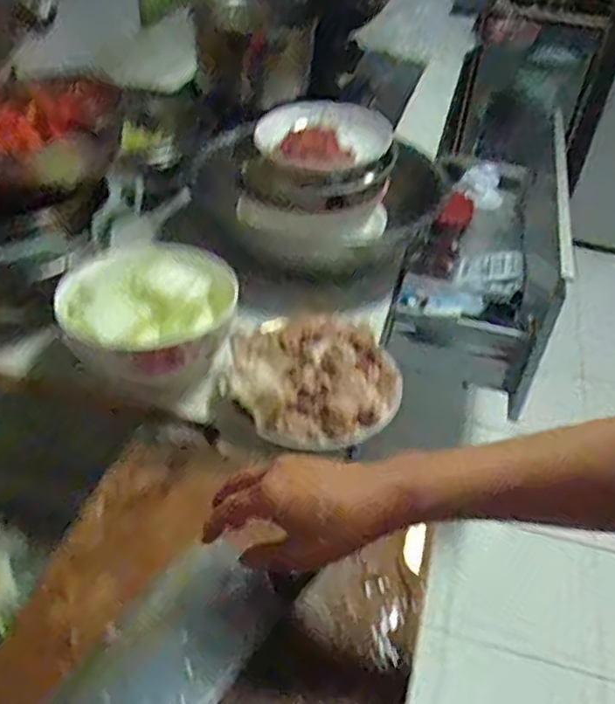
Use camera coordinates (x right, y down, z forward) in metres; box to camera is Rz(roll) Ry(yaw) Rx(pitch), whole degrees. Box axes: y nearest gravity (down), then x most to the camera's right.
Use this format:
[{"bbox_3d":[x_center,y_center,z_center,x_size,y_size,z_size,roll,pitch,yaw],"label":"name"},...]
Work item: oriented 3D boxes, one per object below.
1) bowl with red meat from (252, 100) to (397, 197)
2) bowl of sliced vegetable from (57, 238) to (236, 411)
[{"bbox_3d":[0.019,-0.280,0.882,0.181,0.055,0.174,3,40,-3],"label":"bowl with red meat"},{"bbox_3d":[-0.160,-0.041,0.683,0.163,0.075,0.174,3,40,-3],"label":"bowl of sliced vegetable"}]

